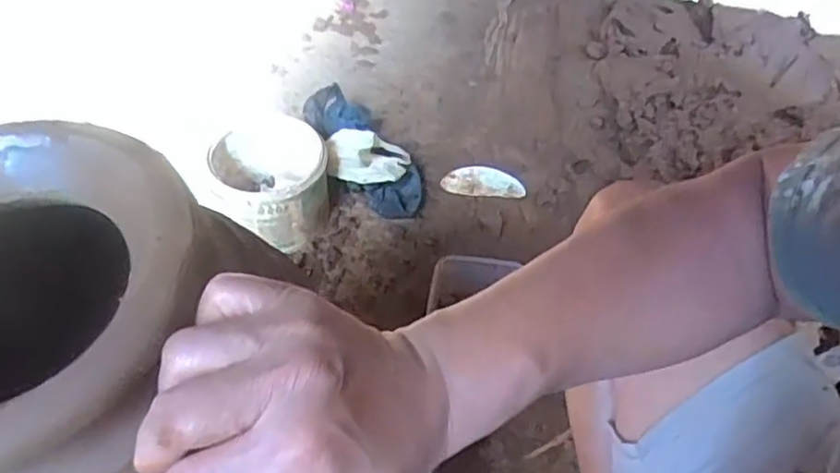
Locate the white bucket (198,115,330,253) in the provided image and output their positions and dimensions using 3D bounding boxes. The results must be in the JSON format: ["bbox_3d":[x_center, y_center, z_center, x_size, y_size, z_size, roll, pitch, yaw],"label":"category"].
[{"bbox_3d":[-0.230,-0.080,1.009,0.172,0.140,0.178,1,51,-1],"label":"white bucket"}]

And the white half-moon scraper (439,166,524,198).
[{"bbox_3d":[0.109,-0.094,1.114,0.139,0.009,0.054,4,76,3],"label":"white half-moon scraper"}]

